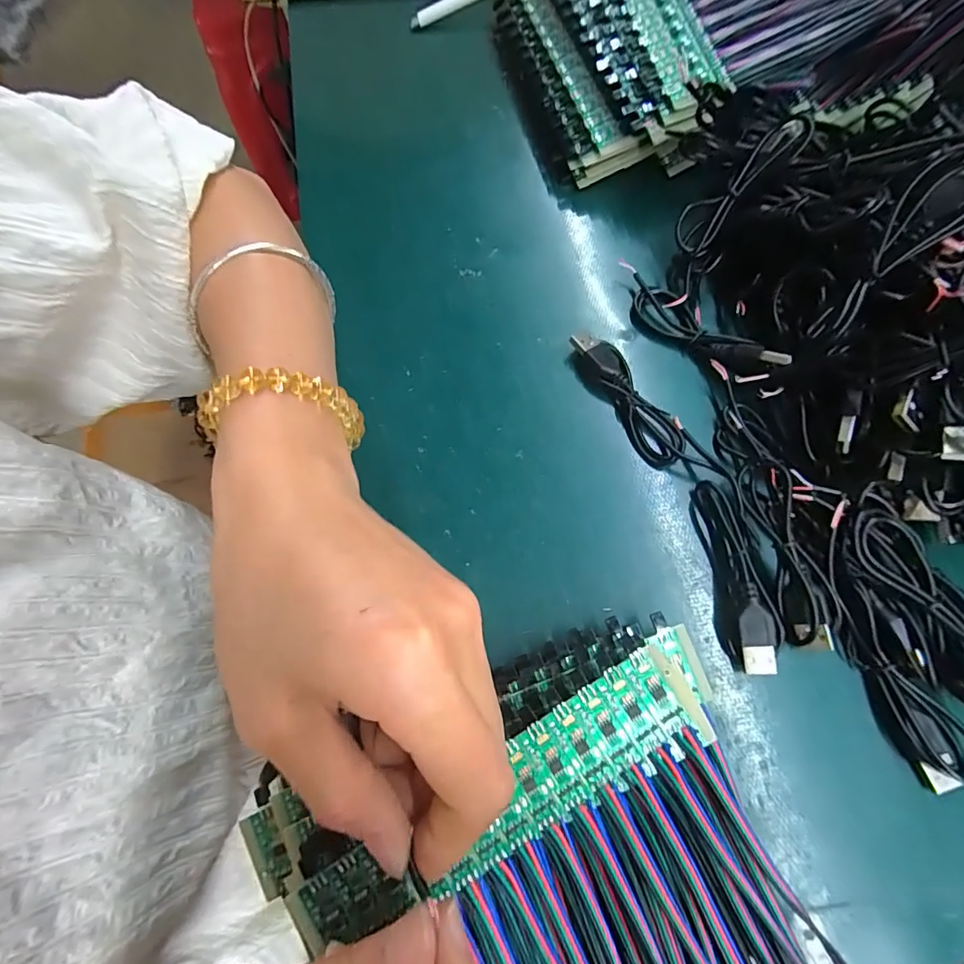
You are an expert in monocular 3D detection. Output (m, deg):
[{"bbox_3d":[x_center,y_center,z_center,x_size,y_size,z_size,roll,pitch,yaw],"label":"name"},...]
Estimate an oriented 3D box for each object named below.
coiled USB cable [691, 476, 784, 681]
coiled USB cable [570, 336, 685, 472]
[{"bbox_3d":[0.112,0.041,0.218,0.018,0.018,0.084,-11,71,2],"label":"coiled USB cable"},{"bbox_3d":[0.077,-0.044,0.253,0.022,0.015,0.081,-28,72,-4],"label":"coiled USB cable"}]

